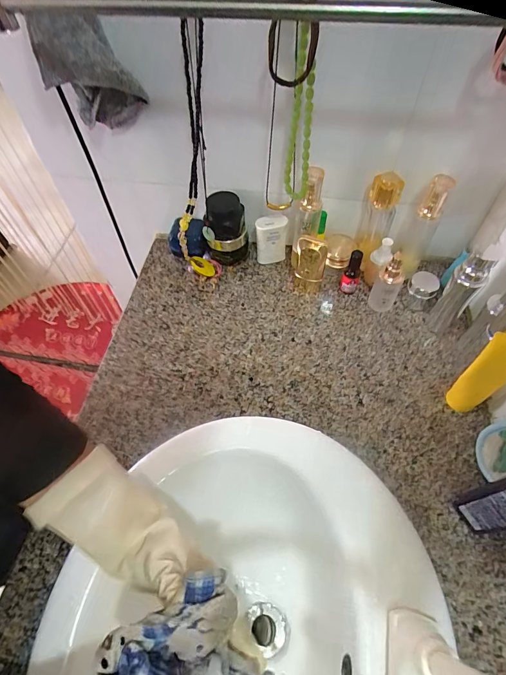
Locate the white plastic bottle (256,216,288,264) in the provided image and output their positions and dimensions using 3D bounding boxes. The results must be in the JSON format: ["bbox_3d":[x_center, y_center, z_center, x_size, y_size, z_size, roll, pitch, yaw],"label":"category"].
[{"bbox_3d":[0.035,-0.176,0.671,0.054,0.094,0.037,7,57,6],"label":"white plastic bottle"}]

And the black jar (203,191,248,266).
[{"bbox_3d":[-0.048,-0.194,0.663,0.071,0.125,0.071,-1,57,1],"label":"black jar"}]

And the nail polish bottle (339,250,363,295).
[{"bbox_3d":[0.171,-0.111,0.627,0.029,0.086,0.025,11,58,8],"label":"nail polish bottle"}]

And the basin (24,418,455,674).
[{"bbox_3d":[-0.019,0.359,0.439,0.419,0.145,0.499,9,58,7],"label":"basin"}]

